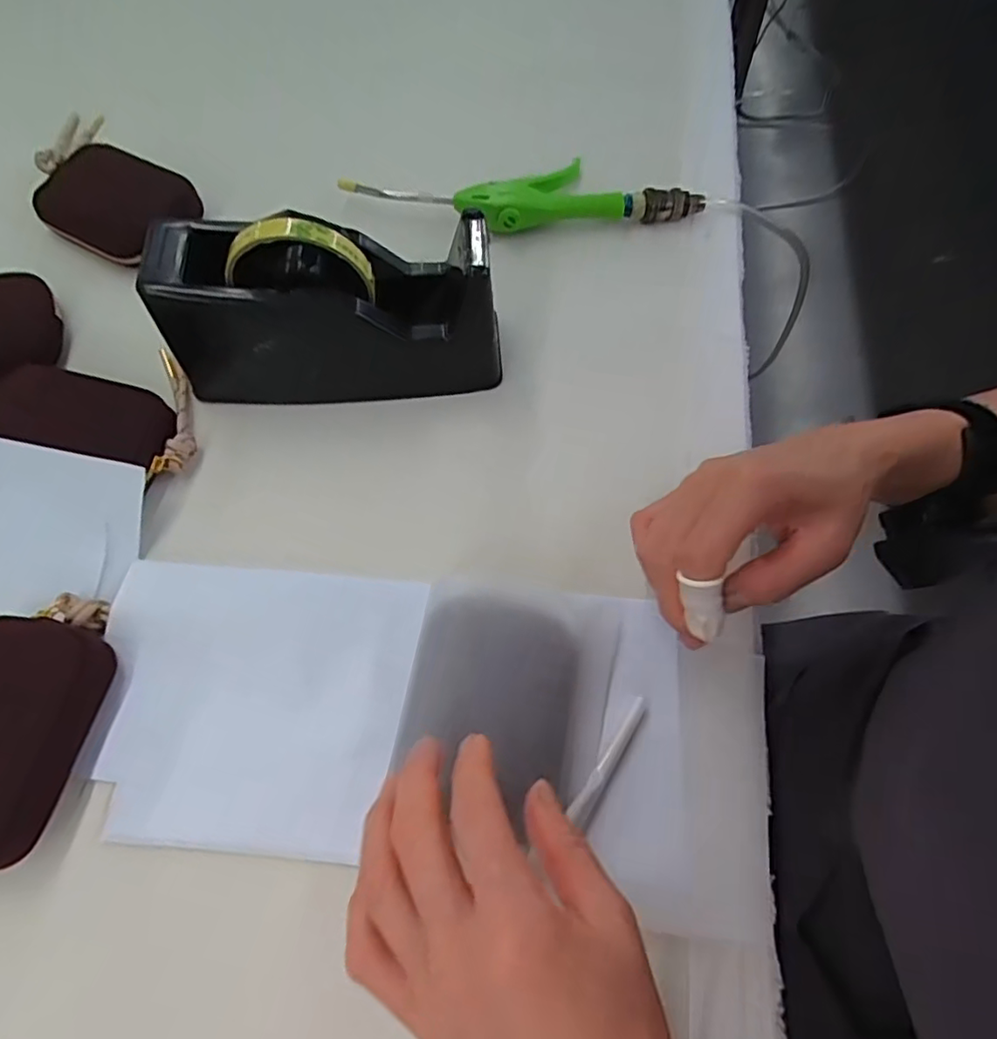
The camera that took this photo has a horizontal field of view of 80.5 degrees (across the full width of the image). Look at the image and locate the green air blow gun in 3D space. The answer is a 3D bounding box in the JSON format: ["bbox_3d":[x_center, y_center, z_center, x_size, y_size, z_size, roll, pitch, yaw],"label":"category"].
[{"bbox_3d":[0.020,-0.248,0.458,0.277,0.028,0.058,-1,66,-2],"label":"green air blow gun"}]

